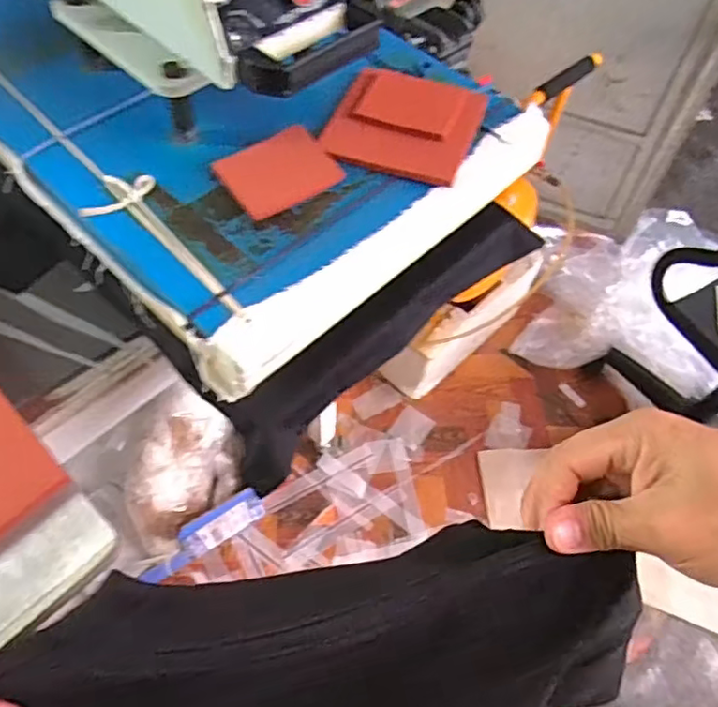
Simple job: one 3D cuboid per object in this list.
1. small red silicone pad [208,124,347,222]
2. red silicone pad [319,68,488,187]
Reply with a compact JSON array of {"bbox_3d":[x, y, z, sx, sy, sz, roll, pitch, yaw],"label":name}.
[{"bbox_3d":[-0.069,-0.162,0.544,0.097,0.010,0.072,-30,75,-18],"label":"small red silicone pad"},{"bbox_3d":[0.046,-0.226,0.590,0.131,0.011,0.146,20,58,9],"label":"red silicone pad"}]

